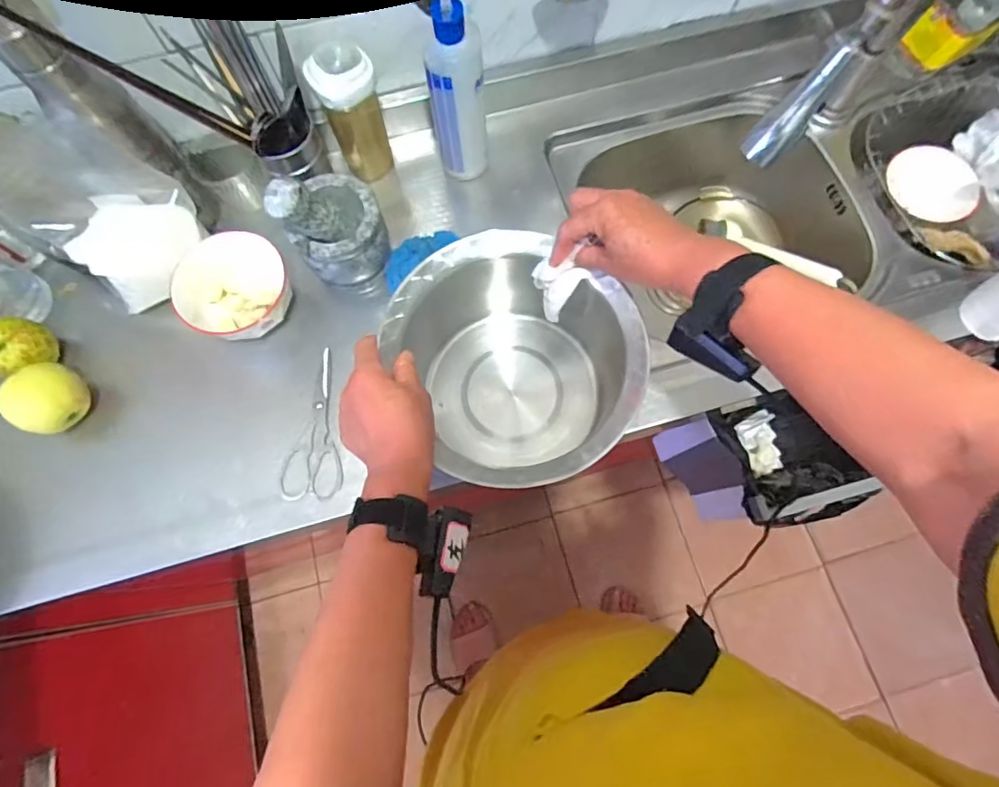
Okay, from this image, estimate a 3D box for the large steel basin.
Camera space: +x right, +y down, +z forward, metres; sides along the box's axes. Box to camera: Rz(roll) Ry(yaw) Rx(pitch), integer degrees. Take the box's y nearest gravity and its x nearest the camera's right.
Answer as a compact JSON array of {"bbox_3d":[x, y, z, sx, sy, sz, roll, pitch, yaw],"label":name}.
[{"bbox_3d":[0.023,-0.024,0.545,0.216,0.145,0.236,0,73,1],"label":"large steel basin"}]

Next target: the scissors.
[{"bbox_3d":[-0.217,0.035,0.590,0.065,0.007,0.169,-10,73,-2],"label":"scissors"}]

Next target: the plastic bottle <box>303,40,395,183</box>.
[{"bbox_3d":[-0.171,-0.330,0.614,0.066,0.170,0.069,-16,73,-4],"label":"plastic bottle"}]

